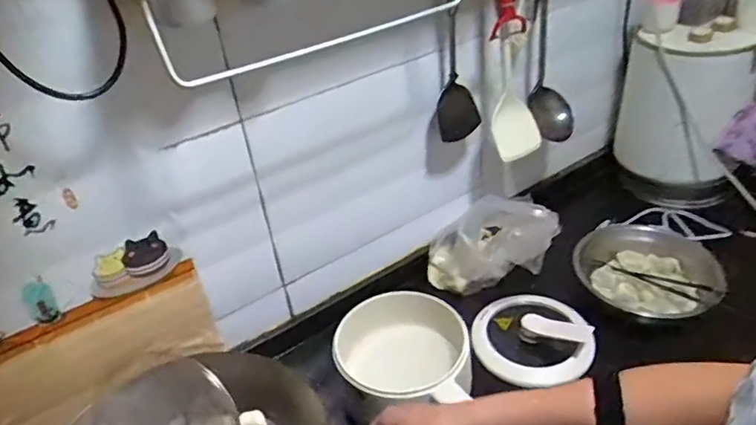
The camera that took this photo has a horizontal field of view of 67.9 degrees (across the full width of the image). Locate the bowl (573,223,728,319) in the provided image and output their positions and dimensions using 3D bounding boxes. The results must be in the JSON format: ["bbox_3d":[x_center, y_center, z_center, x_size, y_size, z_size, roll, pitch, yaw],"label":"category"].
[{"bbox_3d":[0.489,0.103,1.040,0.227,0.072,0.247,2,35,12],"label":"bowl"}]

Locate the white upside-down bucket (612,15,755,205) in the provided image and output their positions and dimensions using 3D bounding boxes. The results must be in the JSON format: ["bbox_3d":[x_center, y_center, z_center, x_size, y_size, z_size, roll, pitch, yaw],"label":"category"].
[{"bbox_3d":[0.678,-0.223,1.239,0.220,0.354,0.261,20,42,33],"label":"white upside-down bucket"}]

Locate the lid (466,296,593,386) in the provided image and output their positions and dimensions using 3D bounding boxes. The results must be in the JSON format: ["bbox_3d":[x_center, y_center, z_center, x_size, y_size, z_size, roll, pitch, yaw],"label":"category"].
[{"bbox_3d":[0.252,0.197,0.955,0.185,0.051,0.189,-4,34,3],"label":"lid"}]

